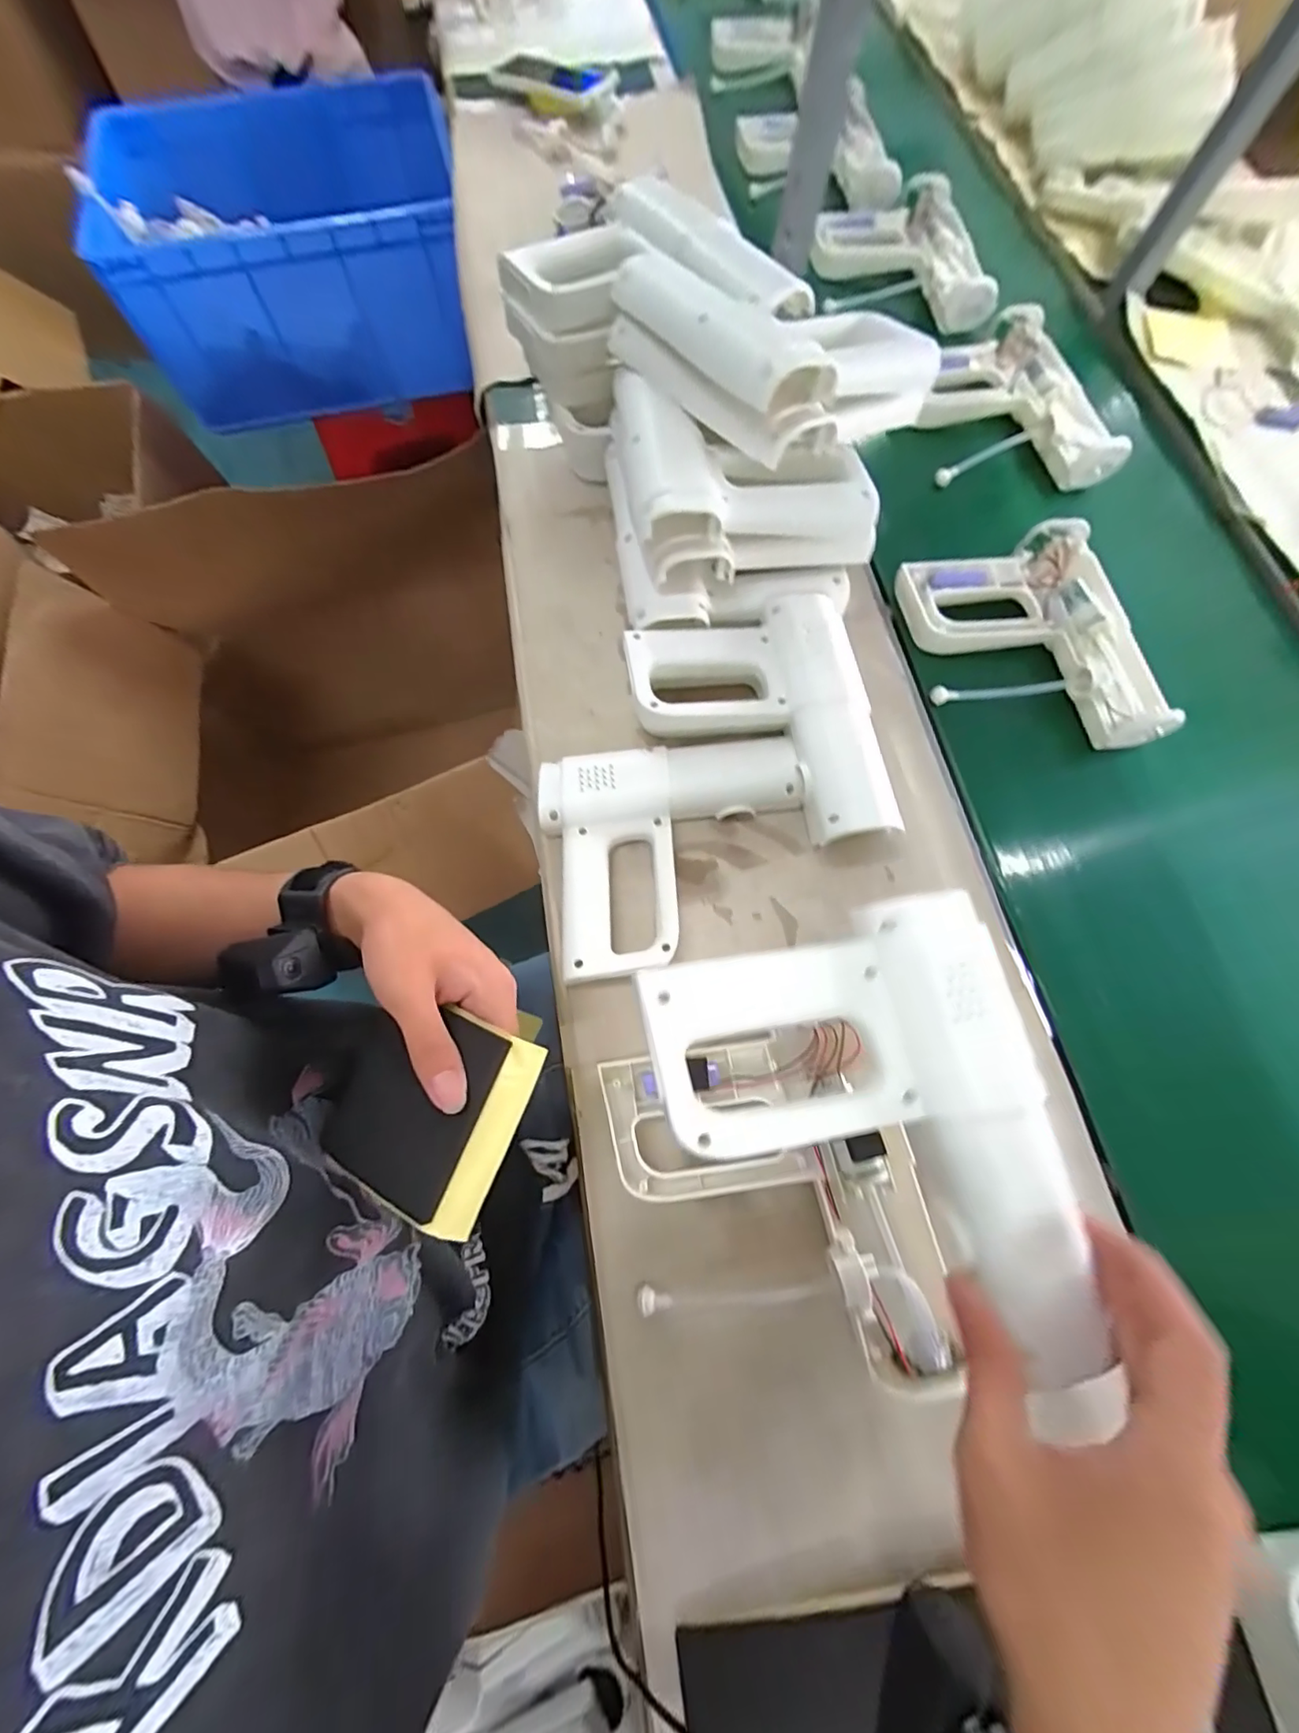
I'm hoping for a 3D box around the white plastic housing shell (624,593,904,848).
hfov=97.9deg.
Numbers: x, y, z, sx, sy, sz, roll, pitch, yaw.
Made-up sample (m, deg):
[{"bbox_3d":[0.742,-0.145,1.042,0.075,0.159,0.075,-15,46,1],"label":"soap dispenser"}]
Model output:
[{"bbox_3d":[0.091,-0.112,0.435,0.188,0.057,0.195,-11,72,-5],"label":"white plastic housing shell"}]

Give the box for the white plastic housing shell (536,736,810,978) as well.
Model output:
[{"bbox_3d":[0.025,-0.017,0.432,0.199,0.030,0.169,-12,72,-5],"label":"white plastic housing shell"}]

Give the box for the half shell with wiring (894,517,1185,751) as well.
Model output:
[{"bbox_3d":[0.339,-0.200,0.496,0.185,0.030,0.209,-6,71,-3],"label":"half shell with wiring"}]

